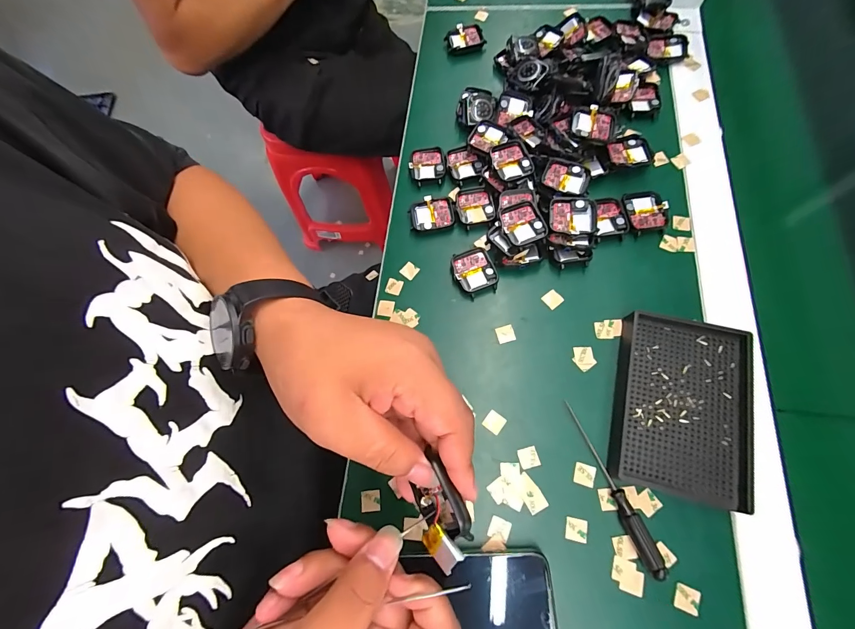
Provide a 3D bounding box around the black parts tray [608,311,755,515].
[{"bbox_3d":[0.203,0.073,0.287,0.094,0.029,0.134,11,72,8],"label":"black parts tray"}]

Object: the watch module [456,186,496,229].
[{"bbox_3d":[0.050,-0.111,0.369,0.037,0.011,0.041,-11,71,0],"label":"watch module"}]

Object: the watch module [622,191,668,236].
[{"bbox_3d":[0.212,-0.100,0.350,0.037,0.011,0.043,-4,71,3],"label":"watch module"}]

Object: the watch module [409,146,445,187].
[{"bbox_3d":[0.000,-0.162,0.392,0.038,0.005,0.044,-6,71,2],"label":"watch module"}]

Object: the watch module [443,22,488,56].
[{"bbox_3d":[0.047,-0.346,0.452,0.047,0.015,0.035,-11,71,0],"label":"watch module"}]

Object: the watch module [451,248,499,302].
[{"bbox_3d":[0.045,-0.040,0.348,0.039,0.012,0.046,-17,71,-2],"label":"watch module"}]

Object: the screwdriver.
[{"bbox_3d":[0.140,0.132,0.276,0.015,0.013,0.128,-25,71,-4],"label":"screwdriver"}]

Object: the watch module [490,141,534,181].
[{"bbox_3d":[0.085,-0.152,0.362,0.039,0.011,0.039,-19,71,-2],"label":"watch module"}]

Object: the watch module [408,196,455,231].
[{"bbox_3d":[0.005,-0.104,0.371,0.046,0.008,0.036,-5,71,3],"label":"watch module"}]

